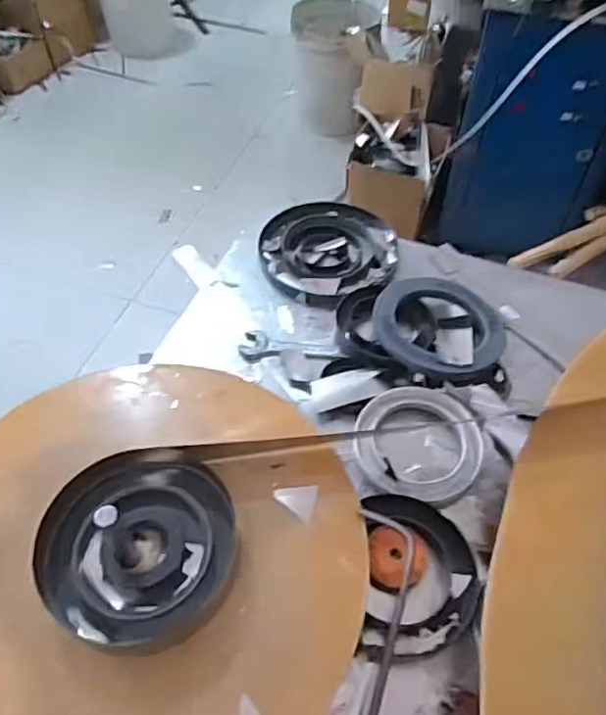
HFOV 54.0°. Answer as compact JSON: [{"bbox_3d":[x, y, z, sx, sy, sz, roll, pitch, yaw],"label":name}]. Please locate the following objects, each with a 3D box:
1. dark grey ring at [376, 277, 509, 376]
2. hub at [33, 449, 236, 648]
[{"bbox_3d":[0.163,-0.039,0.707,0.152,0.030,0.140,1,53,-1],"label":"dark grey ring"},{"bbox_3d":[-0.136,0.149,0.498,0.153,0.043,0.156,1,53,-1],"label":"hub"}]

